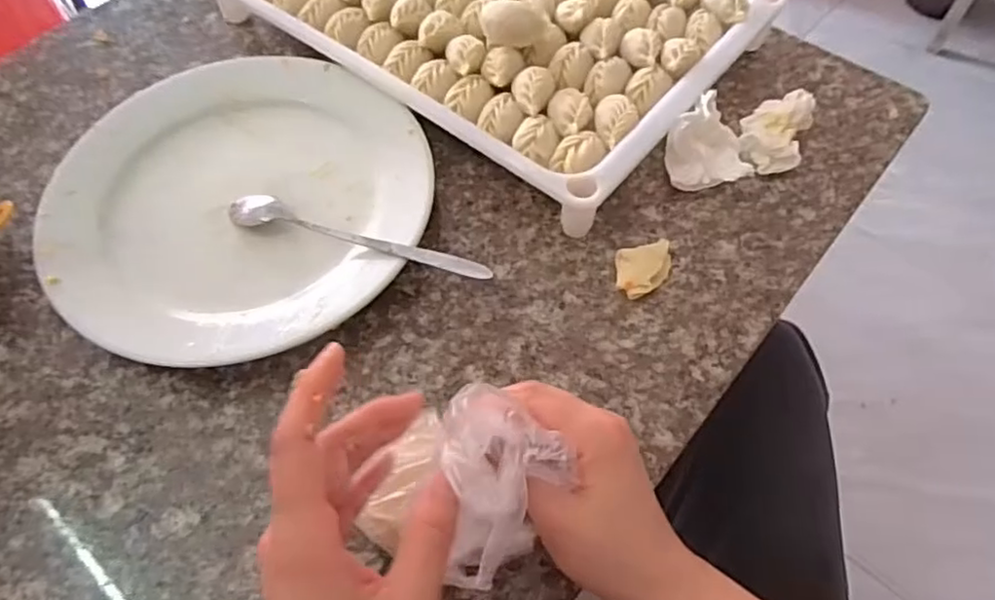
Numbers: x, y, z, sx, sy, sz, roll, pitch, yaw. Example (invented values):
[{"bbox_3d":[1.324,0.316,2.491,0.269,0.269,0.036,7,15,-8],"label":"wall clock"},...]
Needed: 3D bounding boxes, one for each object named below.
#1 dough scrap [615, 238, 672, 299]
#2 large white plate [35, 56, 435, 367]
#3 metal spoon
[{"bbox_3d":[0.094,-0.020,0.419,0.039,0.010,0.031,-14,60,-7],"label":"dough scrap"},{"bbox_3d":[-0.175,-0.071,0.446,0.255,0.026,0.235,0,59,1],"label":"large white plate"},{"bbox_3d":[-0.091,-0.038,0.412,0.182,0.017,0.027,21,62,13],"label":"metal spoon"}]

